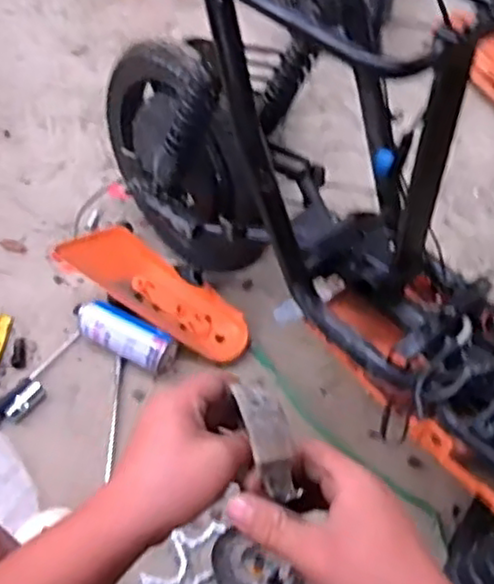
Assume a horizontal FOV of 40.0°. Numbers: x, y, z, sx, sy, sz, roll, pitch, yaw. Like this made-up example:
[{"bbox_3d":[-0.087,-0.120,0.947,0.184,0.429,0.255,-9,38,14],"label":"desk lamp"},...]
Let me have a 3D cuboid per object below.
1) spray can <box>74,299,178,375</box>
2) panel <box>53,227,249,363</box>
[{"bbox_3d":[-0.209,0.077,1.133,0.189,0.069,0.075,21,58,14],"label":"spray can"},{"bbox_3d":[-0.153,-0.004,1.167,0.348,0.061,0.108,33,57,-5],"label":"panel"}]

